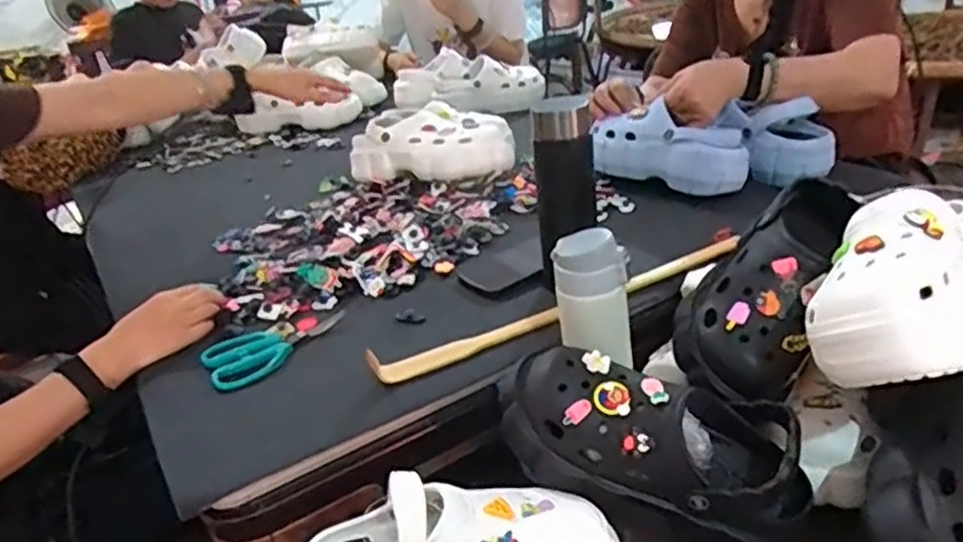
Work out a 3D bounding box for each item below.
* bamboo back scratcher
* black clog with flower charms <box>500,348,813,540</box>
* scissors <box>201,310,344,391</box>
[{"bbox_3d":[0.095,0.032,0.747,0.437,0.023,0.030,-19,29,-20],"label":"bamboo back scratcher"},{"bbox_3d":[0.133,0.130,0.578,0.234,0.085,0.086,16,32,9],"label":"black clog with flower charms"},{"bbox_3d":[-0.217,0.077,0.759,0.148,0.013,0.084,-20,32,-27],"label":"scissors"}]

